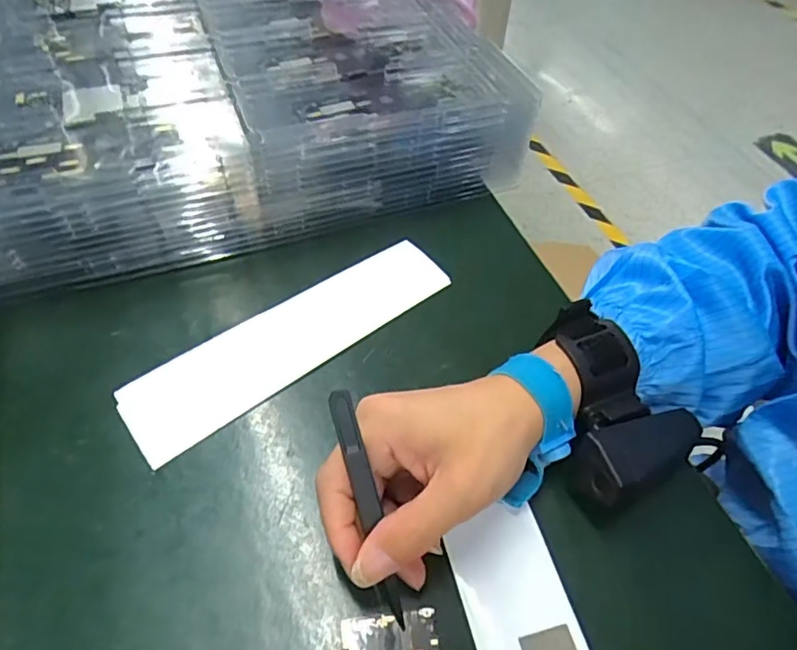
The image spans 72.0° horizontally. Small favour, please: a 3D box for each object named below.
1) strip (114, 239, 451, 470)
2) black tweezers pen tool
[{"bbox_3d":[-0.063,0.006,0.347,0.214,0.006,0.057,-30,63,-21],"label":"strip"},{"bbox_3d":[-0.012,0.082,0.242,0.010,0.113,0.008,-16,12,-15],"label":"black tweezers pen tool"}]

